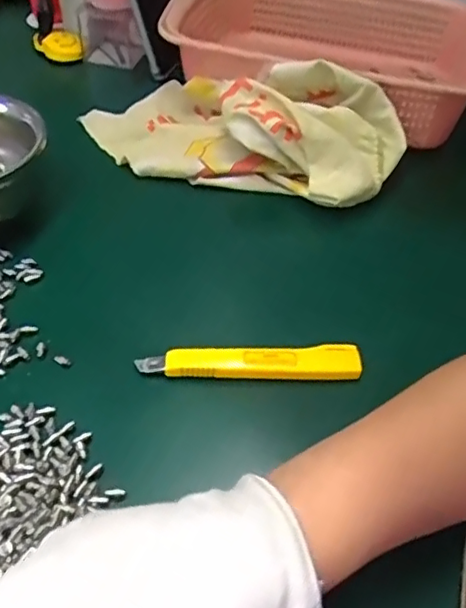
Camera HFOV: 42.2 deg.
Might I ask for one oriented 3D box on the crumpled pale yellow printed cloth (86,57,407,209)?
[{"bbox_3d":[0.002,-0.153,0.491,0.268,0.074,0.122,11,46,6],"label":"crumpled pale yellow printed cloth"}]

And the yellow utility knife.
[{"bbox_3d":[0.010,0.033,0.355,0.127,0.010,0.021,2,45,-3],"label":"yellow utility knife"}]

